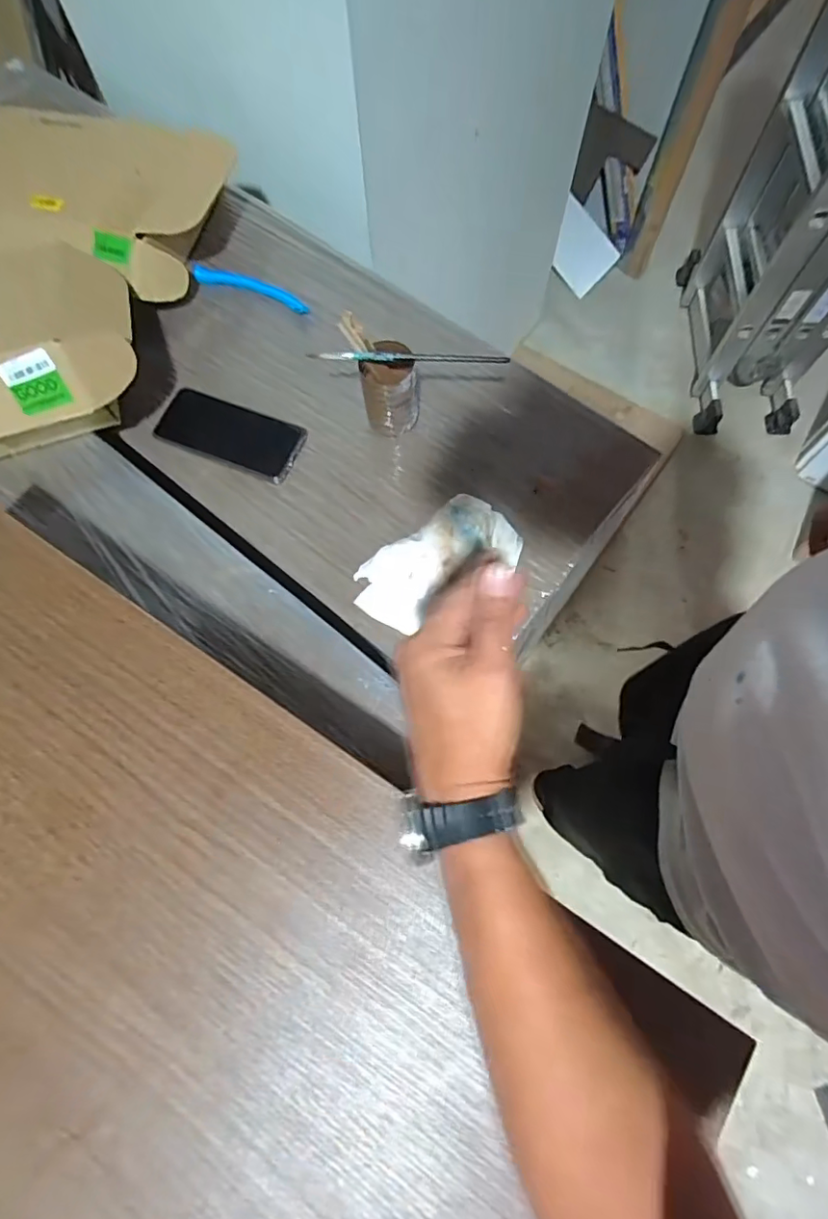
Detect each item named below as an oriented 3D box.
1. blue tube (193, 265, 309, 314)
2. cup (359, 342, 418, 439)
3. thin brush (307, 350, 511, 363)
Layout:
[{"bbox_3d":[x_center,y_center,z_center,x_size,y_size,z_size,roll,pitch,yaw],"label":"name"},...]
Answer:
[{"bbox_3d":[-0.213,-0.425,0.724,0.166,0.010,0.035,19,73,7],"label":"blue tube"},{"bbox_3d":[-0.027,-0.245,0.616,0.060,0.096,0.055,0,72,1],"label":"cup"},{"bbox_3d":[-0.006,-0.264,0.574,0.206,0.012,0.011,2,72,2],"label":"thin brush"}]

